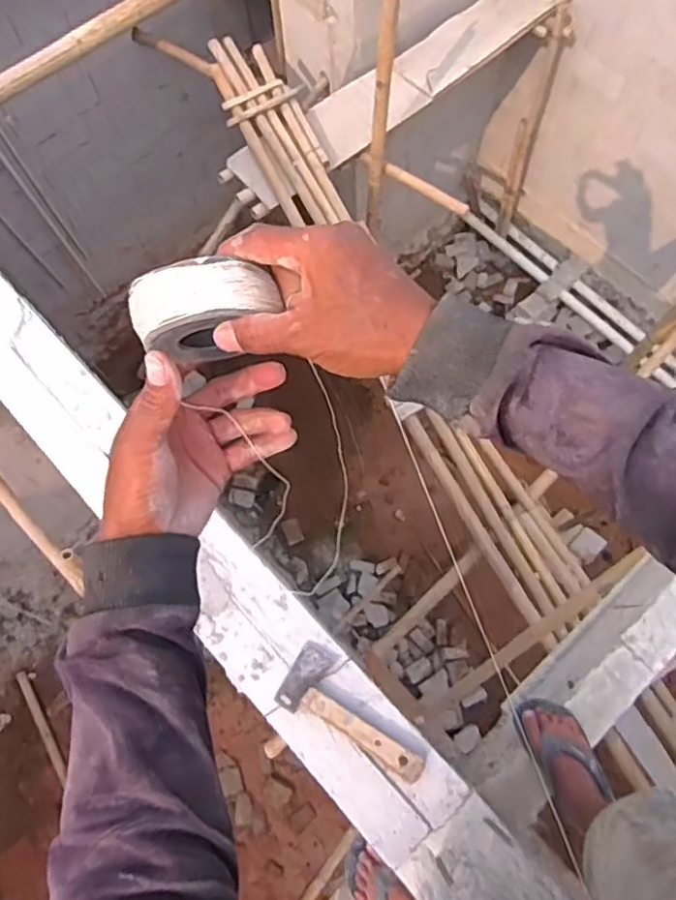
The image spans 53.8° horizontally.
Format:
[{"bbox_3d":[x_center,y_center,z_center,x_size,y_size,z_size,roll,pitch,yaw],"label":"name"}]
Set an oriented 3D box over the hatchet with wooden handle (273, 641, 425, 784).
[{"bbox_3d":[0.029,0.378,0.969,0.229,0.027,0.097,28,74,10],"label":"hatchet with wooden handle"}]

